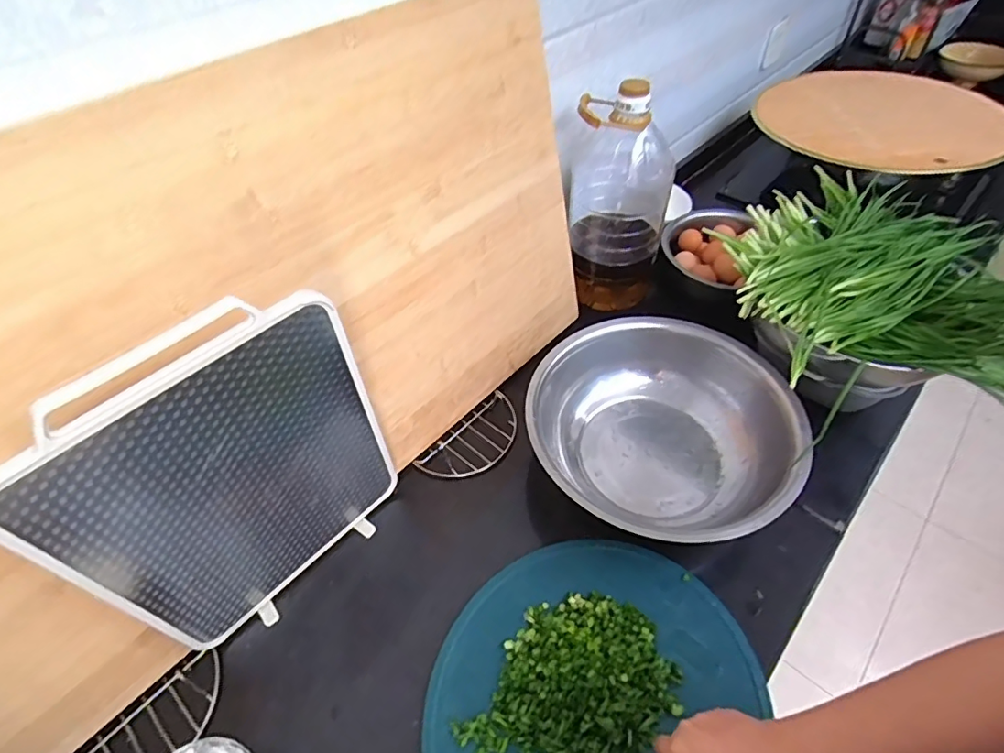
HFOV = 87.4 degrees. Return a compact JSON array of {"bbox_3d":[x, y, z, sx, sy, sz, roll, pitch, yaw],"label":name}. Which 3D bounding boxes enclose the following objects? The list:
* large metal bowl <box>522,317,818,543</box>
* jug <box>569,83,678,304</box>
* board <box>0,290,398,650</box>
[{"bbox_3d":[0.206,0.075,0.704,0.331,0.096,0.325,-2,49,2],"label":"large metal bowl"},{"bbox_3d":[0.190,-0.281,0.858,0.155,0.336,0.136,6,49,8],"label":"jug"},{"bbox_3d":[-0.245,0.109,0.522,0.018,0.389,0.283,32,58,27],"label":"board"}]

